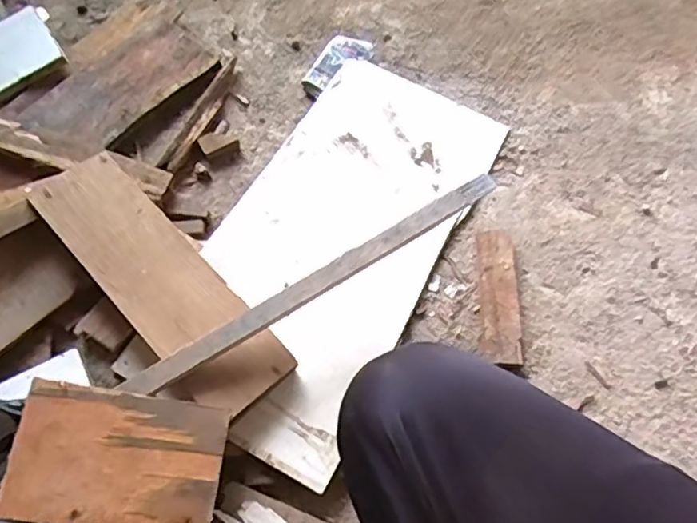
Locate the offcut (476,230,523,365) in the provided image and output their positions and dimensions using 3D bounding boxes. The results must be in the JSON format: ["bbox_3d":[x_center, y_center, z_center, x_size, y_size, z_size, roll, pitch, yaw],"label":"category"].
[{"bbox_3d":[0.186,0.042,0.745,0.048,0.020,0.172,4,65,0],"label":"offcut"}]

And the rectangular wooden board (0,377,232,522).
[{"bbox_3d":[-0.213,0.186,0.571,0.186,0.007,0.121,14,68,-17],"label":"rectangular wooden board"}]

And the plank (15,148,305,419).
[{"bbox_3d":[-0.209,0.019,0.674,0.105,0.012,0.340,-39,78,-25],"label":"plank"}]

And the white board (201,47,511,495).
[{"bbox_3d":[-0.015,-0.036,0.773,0.259,0.022,0.552,26,67,10],"label":"white board"}]

